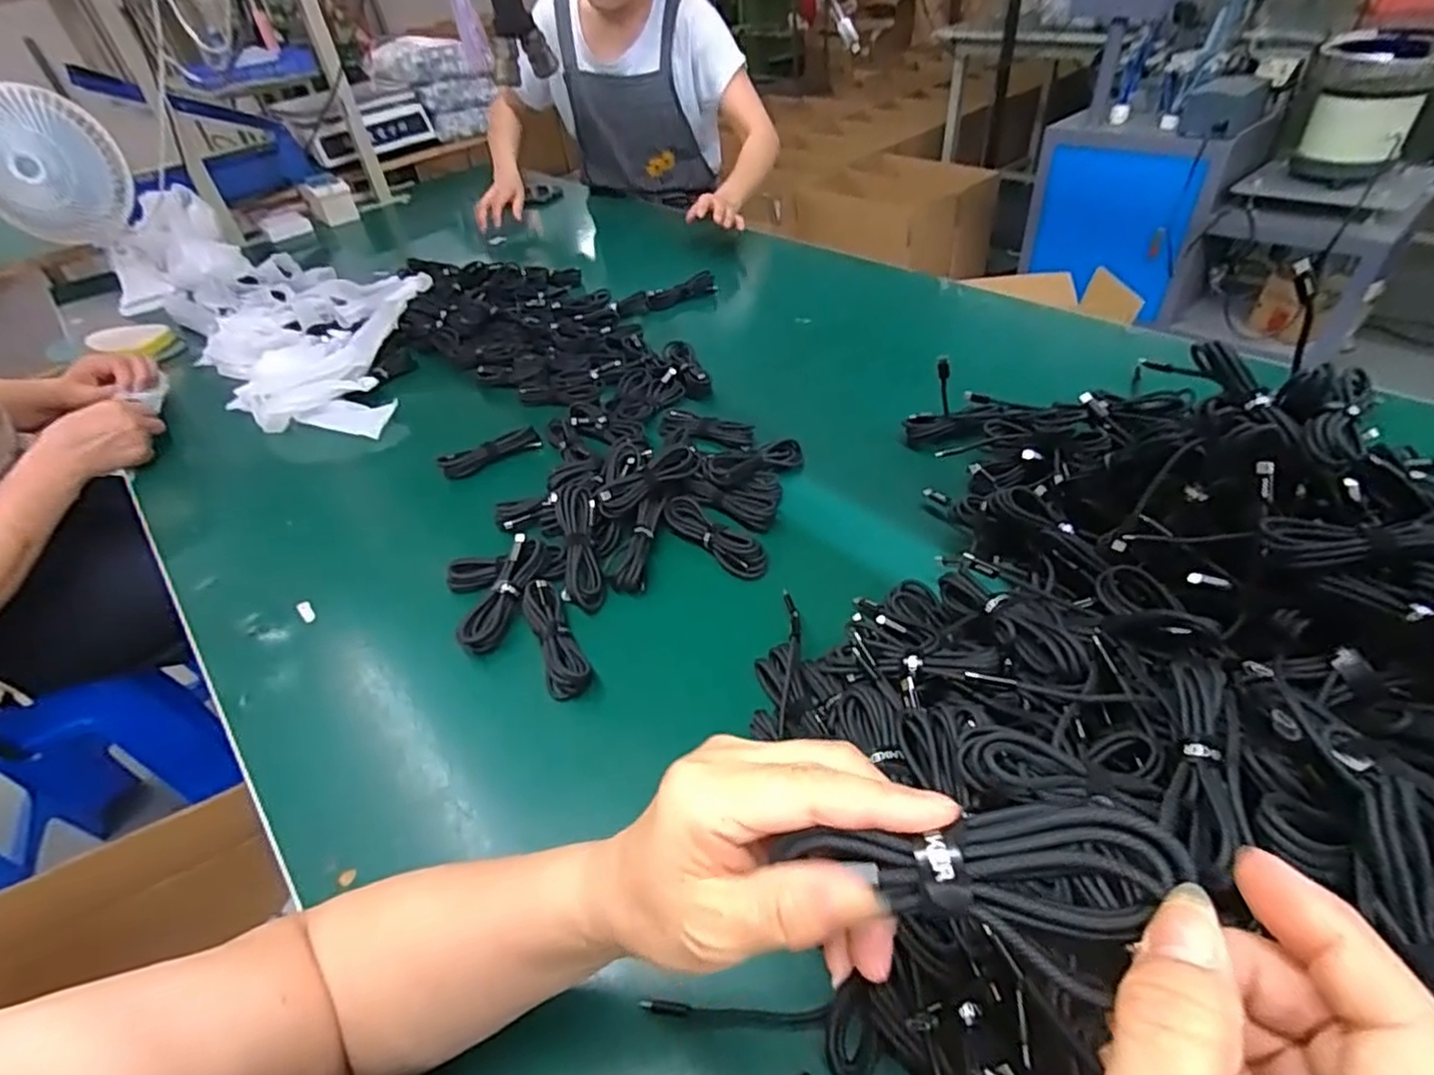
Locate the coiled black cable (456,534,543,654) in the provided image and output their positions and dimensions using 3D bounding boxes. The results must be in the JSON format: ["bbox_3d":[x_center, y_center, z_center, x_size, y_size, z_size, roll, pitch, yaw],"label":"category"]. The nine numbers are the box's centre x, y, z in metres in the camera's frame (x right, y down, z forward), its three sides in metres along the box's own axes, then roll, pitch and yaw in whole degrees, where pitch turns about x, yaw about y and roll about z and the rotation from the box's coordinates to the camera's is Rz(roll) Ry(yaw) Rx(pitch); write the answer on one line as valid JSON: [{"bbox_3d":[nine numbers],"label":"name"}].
[{"bbox_3d":[-0.179,0.048,0.570,0.028,0.021,0.105,11,59,19],"label":"coiled black cable"}]

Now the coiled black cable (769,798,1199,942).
[{"bbox_3d":[0.071,0.093,0.190,0.102,0.019,0.026,-11,40,21],"label":"coiled black cable"}]

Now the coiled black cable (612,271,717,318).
[{"bbox_3d":[-0.080,-0.365,1.025,0.160,0.029,0.031,-20,44,-13],"label":"coiled black cable"}]

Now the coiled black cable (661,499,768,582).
[{"bbox_3d":[-0.003,-0.002,0.616,0.033,0.027,0.116,-33,48,-25],"label":"coiled black cable"}]

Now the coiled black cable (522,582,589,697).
[{"bbox_3d":[-0.130,0.077,0.540,0.032,0.024,0.108,-21,44,-14],"label":"coiled black cable"}]

